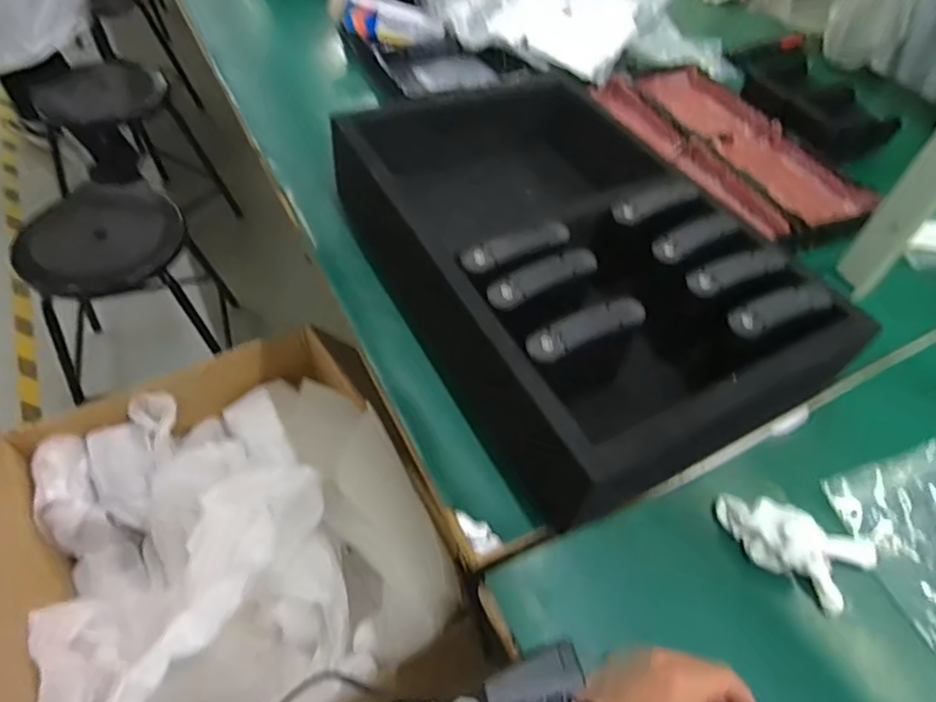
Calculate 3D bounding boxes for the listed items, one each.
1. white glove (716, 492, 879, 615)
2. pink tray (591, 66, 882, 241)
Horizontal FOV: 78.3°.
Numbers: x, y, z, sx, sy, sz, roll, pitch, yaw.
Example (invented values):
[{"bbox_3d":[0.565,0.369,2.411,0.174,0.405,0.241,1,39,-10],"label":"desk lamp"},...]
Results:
[{"bbox_3d":[0.296,0.177,0.517,0.142,0.048,0.077,23,53,13],"label":"white glove"},{"bbox_3d":[0.421,-0.349,0.958,0.266,0.043,0.502,-17,55,-18],"label":"pink tray"}]

